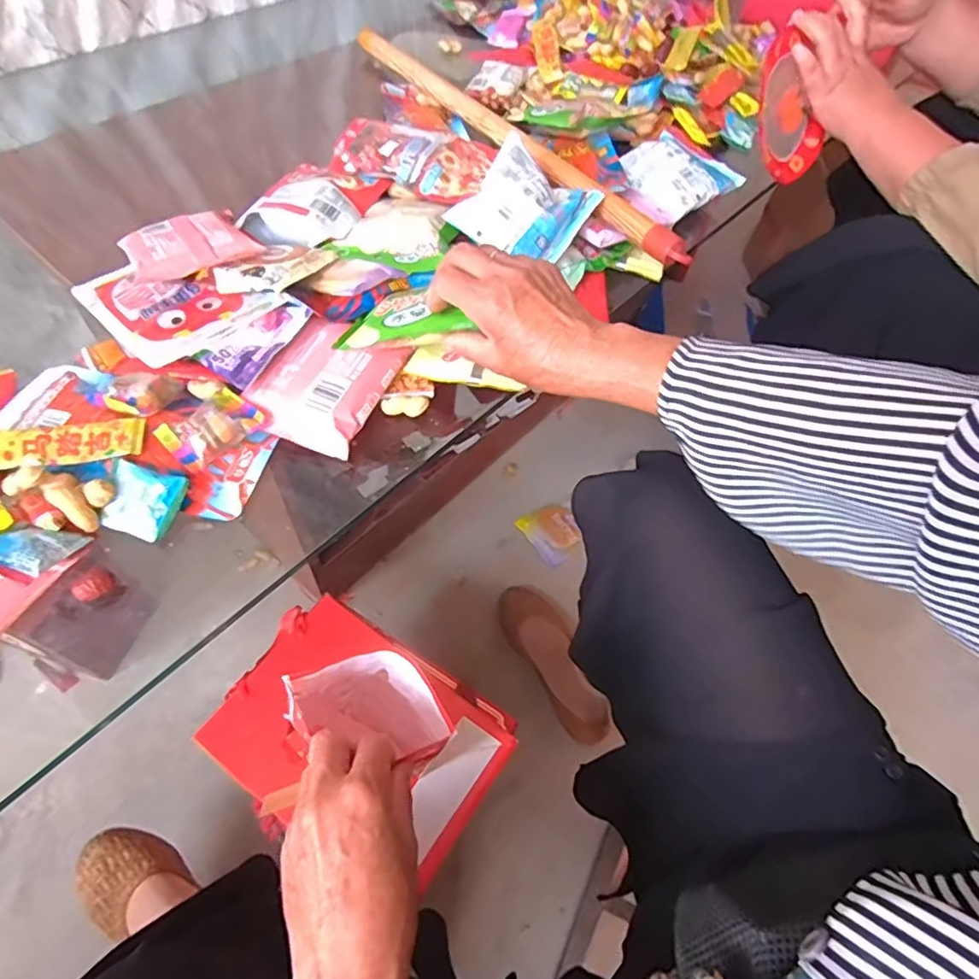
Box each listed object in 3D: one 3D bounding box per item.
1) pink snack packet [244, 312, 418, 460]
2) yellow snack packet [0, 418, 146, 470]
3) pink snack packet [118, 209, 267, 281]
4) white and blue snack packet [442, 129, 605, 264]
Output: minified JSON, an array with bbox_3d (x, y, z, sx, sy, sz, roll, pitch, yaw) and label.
[{"bbox_3d":[-0.131,-0.088,0.466,0.089,0.022,0.111,20,58,8],"label":"pink snack packet"},{"bbox_3d":[-0.302,-0.031,0.418,0.102,0.014,0.032,-9,58,-10],"label":"yellow snack packet"},{"bbox_3d":[-0.271,-0.225,0.525,0.102,0.028,0.110,-28,63,-21],"label":"pink snack packet"},{"bbox_3d":[0.036,-0.275,0.561,0.108,0.031,0.107,36,77,-1],"label":"white and blue snack packet"}]

